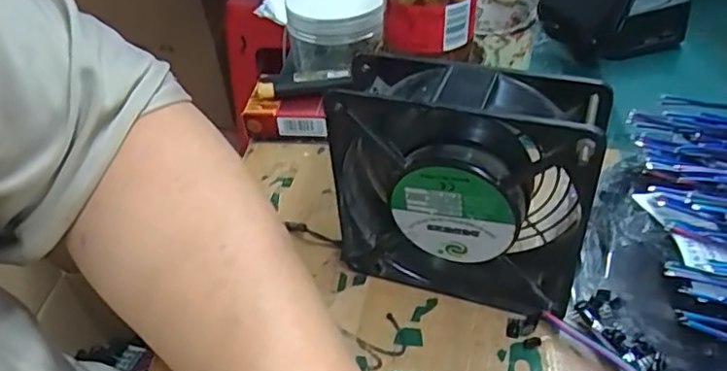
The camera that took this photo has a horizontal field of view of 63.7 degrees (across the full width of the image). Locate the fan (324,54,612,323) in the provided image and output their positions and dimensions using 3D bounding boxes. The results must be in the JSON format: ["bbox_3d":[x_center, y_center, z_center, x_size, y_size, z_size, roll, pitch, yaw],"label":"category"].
[{"bbox_3d":[0.047,0.003,0.290,0.119,0.123,0.040,11,44,19],"label":"fan"}]

